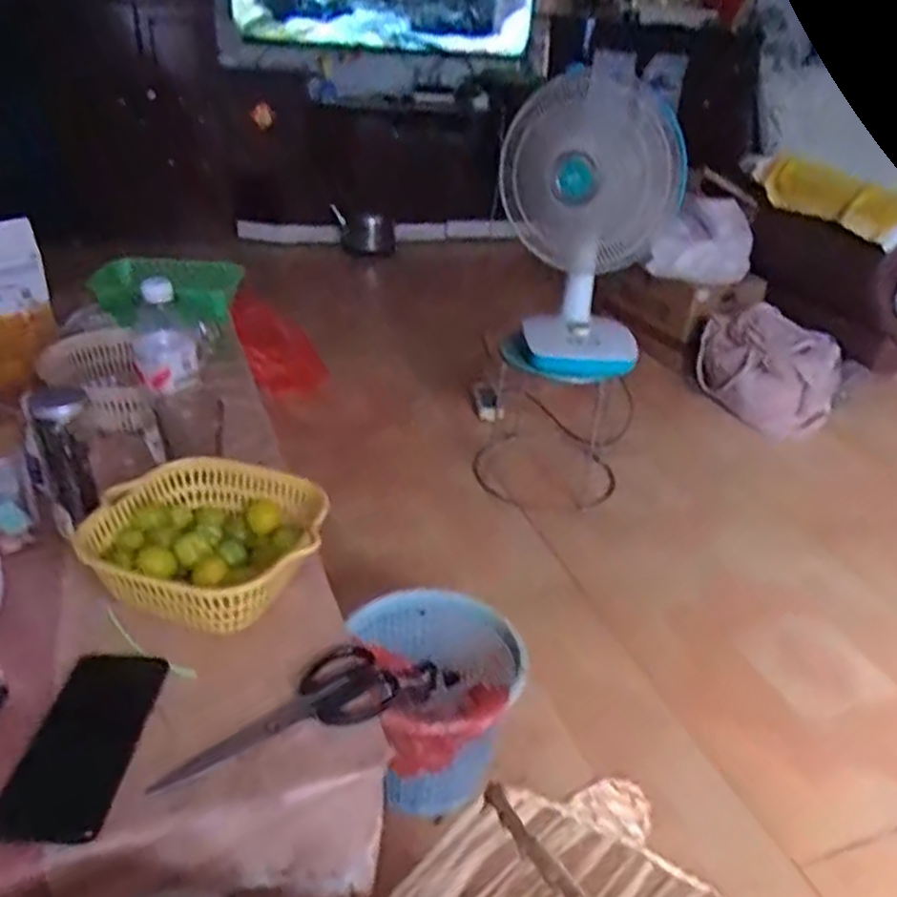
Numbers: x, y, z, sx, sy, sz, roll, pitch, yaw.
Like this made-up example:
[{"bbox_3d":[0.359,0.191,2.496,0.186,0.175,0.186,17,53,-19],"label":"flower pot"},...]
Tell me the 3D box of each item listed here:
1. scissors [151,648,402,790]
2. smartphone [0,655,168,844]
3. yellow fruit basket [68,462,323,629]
[{"bbox_3d":[-0.137,0.212,0.615,0.196,0.010,0.070,-15,35,-30],"label":"scissors"},{"bbox_3d":[-0.276,0.219,0.580,0.075,0.008,0.159,4,30,-1],"label":"smartphone"},{"bbox_3d":[-0.229,0.097,0.739,0.212,0.078,0.200,6,30,2],"label":"yellow fruit basket"}]

